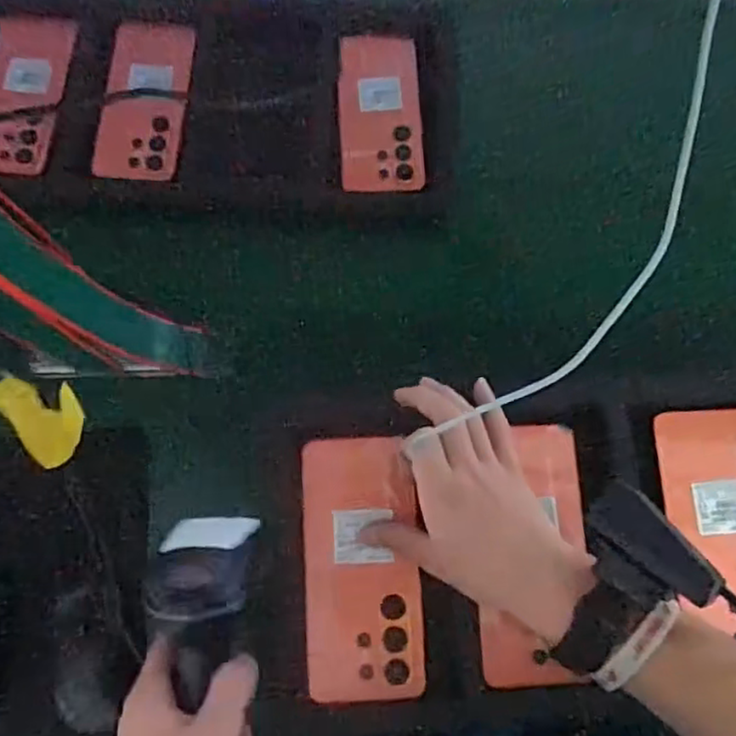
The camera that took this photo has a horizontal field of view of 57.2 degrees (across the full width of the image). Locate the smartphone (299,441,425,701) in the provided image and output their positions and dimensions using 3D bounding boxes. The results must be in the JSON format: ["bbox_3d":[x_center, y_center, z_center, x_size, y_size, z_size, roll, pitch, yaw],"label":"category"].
[{"bbox_3d":[-0.004,0.133,0.455,0.077,0.010,0.167,-5,80,-2],"label":"smartphone"}]

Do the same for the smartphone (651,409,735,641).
[{"bbox_3d":[0.250,0.111,0.471,0.069,0.017,0.163,-6,77,-2],"label":"smartphone"}]

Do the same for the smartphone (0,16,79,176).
[{"bbox_3d":[-0.333,-0.264,0.647,0.075,0.010,0.178,5,74,-4],"label":"smartphone"}]

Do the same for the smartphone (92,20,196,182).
[{"bbox_3d":[-0.211,-0.255,0.641,0.077,0.012,0.161,4,77,0],"label":"smartphone"}]

